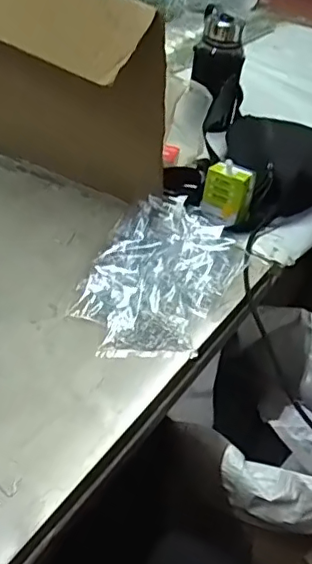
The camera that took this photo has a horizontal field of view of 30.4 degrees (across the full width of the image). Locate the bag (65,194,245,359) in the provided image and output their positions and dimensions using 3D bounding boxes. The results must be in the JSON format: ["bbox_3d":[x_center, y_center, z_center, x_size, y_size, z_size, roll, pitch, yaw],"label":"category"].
[{"bbox_3d":[0.007,-0.016,0.638,0.150,0.024,0.257,15,40,10],"label":"bag"}]

